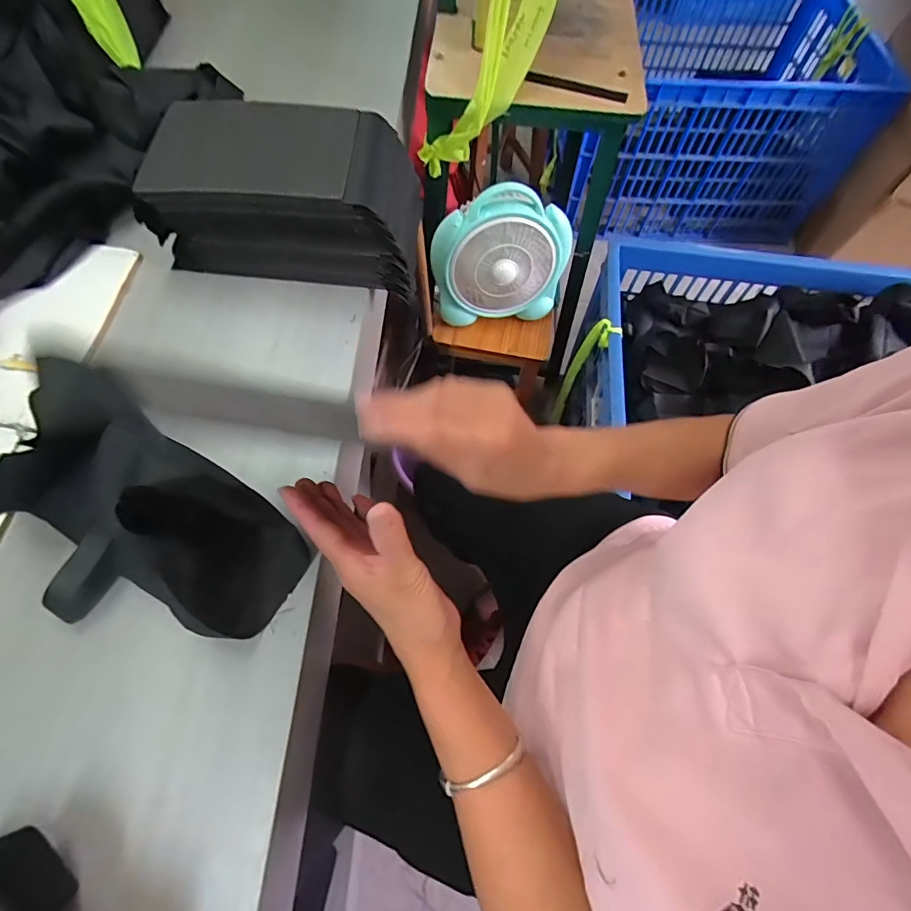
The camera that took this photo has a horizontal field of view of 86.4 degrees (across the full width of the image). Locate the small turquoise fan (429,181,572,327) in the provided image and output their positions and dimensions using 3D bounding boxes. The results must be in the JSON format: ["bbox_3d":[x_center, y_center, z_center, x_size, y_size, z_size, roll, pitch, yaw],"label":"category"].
[{"bbox_3d":[0.078,-0.348,0.860,0.240,0.218,0.095,-9,66,-7],"label":"small turquoise fan"}]

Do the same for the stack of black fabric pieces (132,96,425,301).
[{"bbox_3d":[-0.197,-0.303,0.578,0.290,0.119,0.163,3,65,-1],"label":"stack of black fabric pieces"}]

